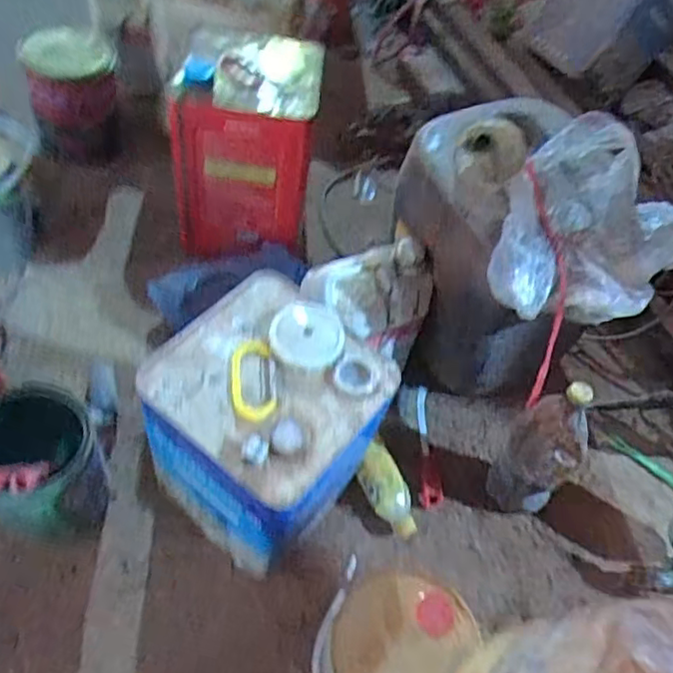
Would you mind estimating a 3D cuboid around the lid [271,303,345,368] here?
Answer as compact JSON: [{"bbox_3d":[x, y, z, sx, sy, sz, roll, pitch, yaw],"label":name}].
[{"bbox_3d":[-0.033,-0.005,0.738,0.083,0.016,0.088,4,55,-6],"label":"lid"}]

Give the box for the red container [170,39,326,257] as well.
[{"bbox_3d":[-0.169,-0.340,1.180,0.238,0.364,0.247,6,54,-5],"label":"red container"}]

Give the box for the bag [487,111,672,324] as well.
[{"bbox_3d":[0.333,-0.137,0.822,0.229,0.156,0.235,35,57,15],"label":"bag"}]

